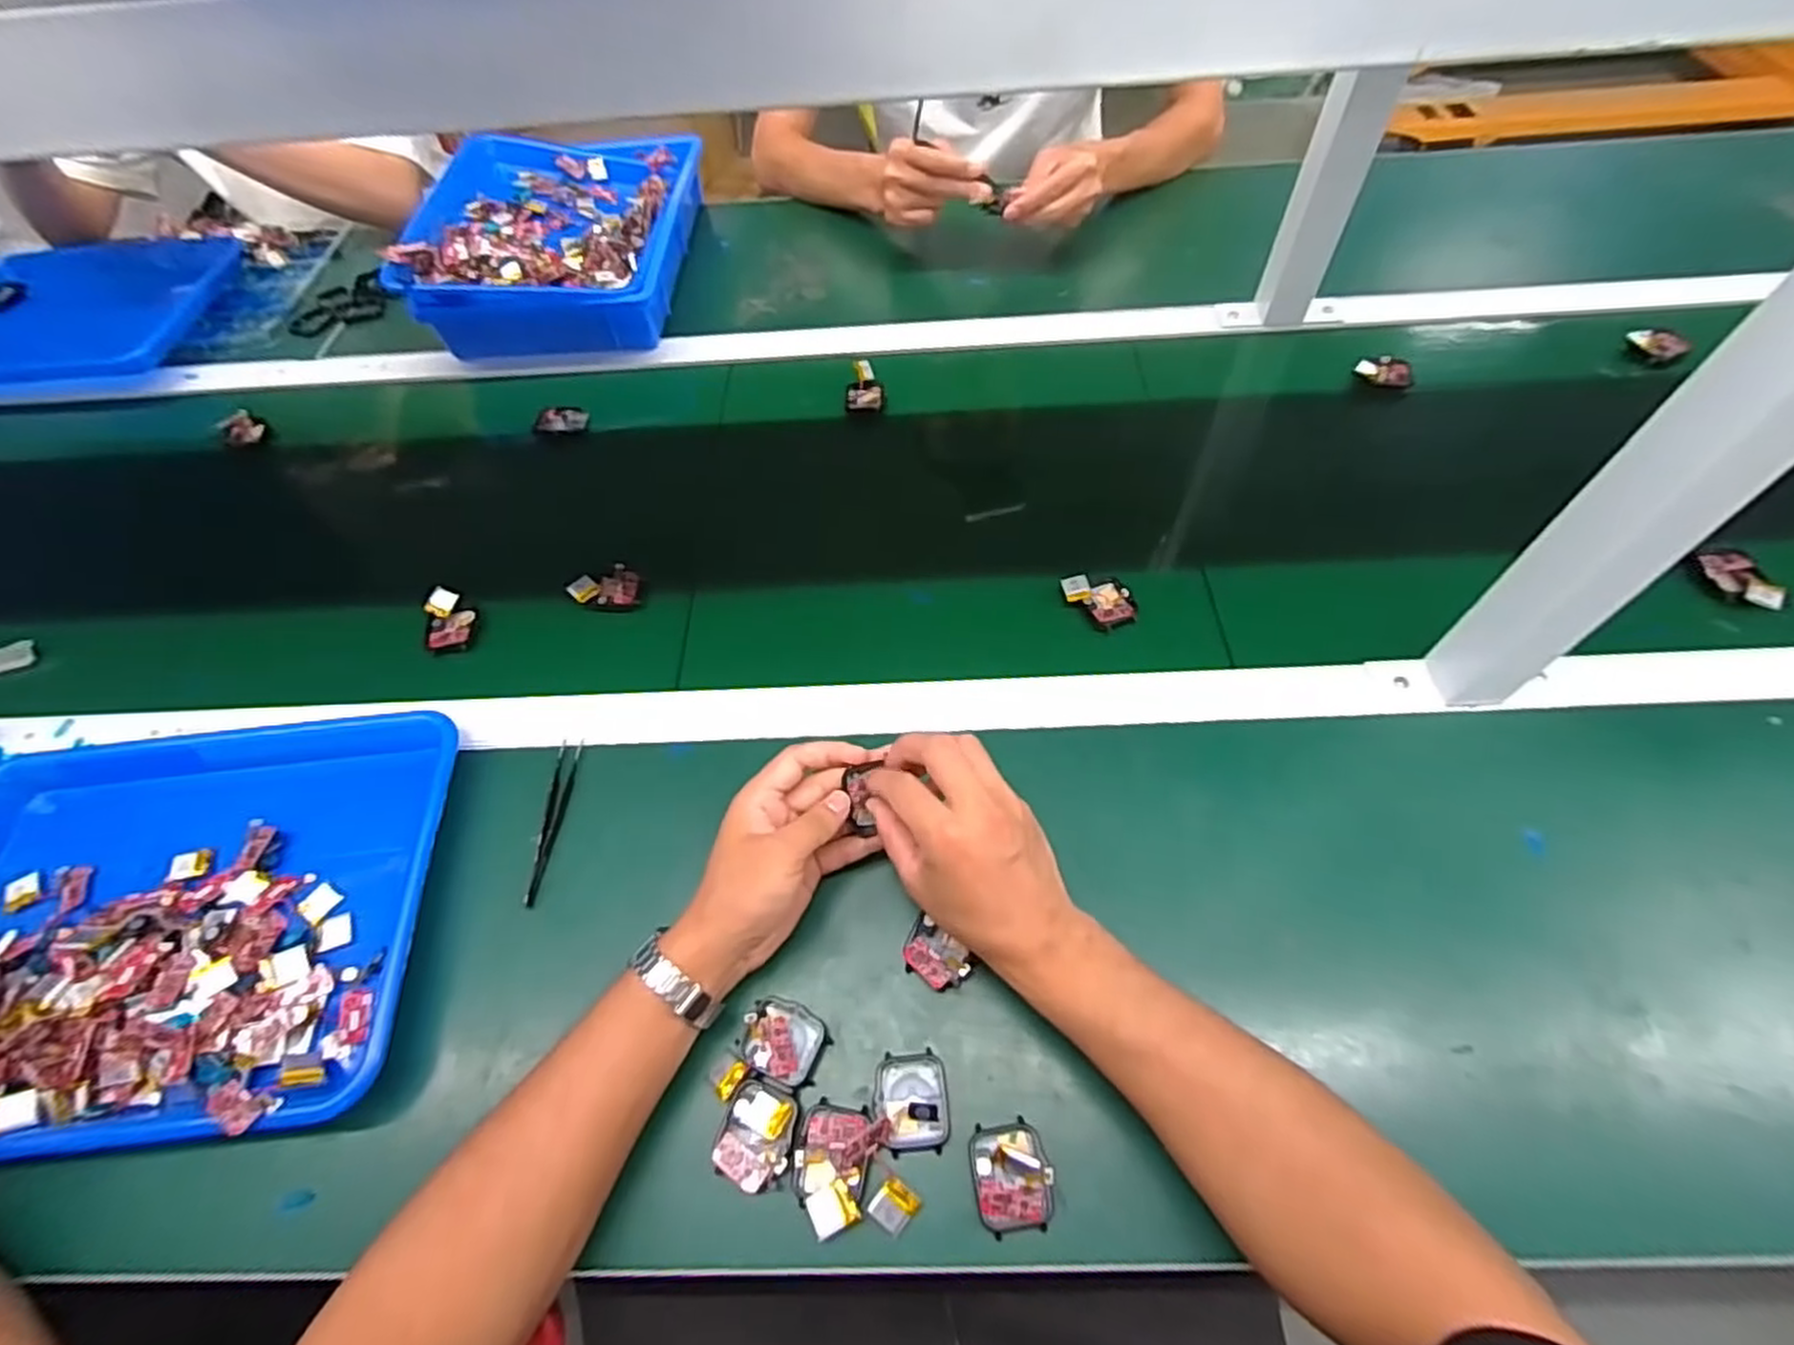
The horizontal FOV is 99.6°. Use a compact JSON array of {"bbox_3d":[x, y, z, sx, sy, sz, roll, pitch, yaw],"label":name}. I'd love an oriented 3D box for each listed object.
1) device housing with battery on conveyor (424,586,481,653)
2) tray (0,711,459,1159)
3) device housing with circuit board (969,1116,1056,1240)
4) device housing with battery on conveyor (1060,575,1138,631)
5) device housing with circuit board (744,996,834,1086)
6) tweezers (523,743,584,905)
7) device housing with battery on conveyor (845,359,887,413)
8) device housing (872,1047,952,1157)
[{"bbox_3d":[-0.354,-0.043,0.603,0.036,0.018,0.058,-13,59,-4],"label":"device housing with battery on conveyor"},{"bbox_3d":[-0.461,0.151,0.477,0.339,0.039,0.258,-5,58,1],"label":"tray"},{"bbox_3d":[0.058,0.258,0.387,0.040,0.018,0.047,-9,58,-2],"label":"device housing with circuit board"},{"bbox_3d":[0.157,-0.057,0.584,0.057,0.020,0.039,39,68,24],"label":"device housing with battery on conveyor"},{"bbox_3d":[-0.063,0.208,0.429,0.045,0.011,0.040,8,59,8],"label":"device housing with circuit board"},{"bbox_3d":[-0.231,0.098,0.511,0.015,0.006,0.115,-2,59,2],"label":"tweezers"},{"bbox_3d":[-0.032,-0.275,0.733,0.039,0.015,0.052,-8,84,4],"label":"device housing with battery on conveyor"},{"bbox_3d":[0.009,0.233,0.411,0.039,0.008,0.047,-6,58,0],"label":"device housing"}]

